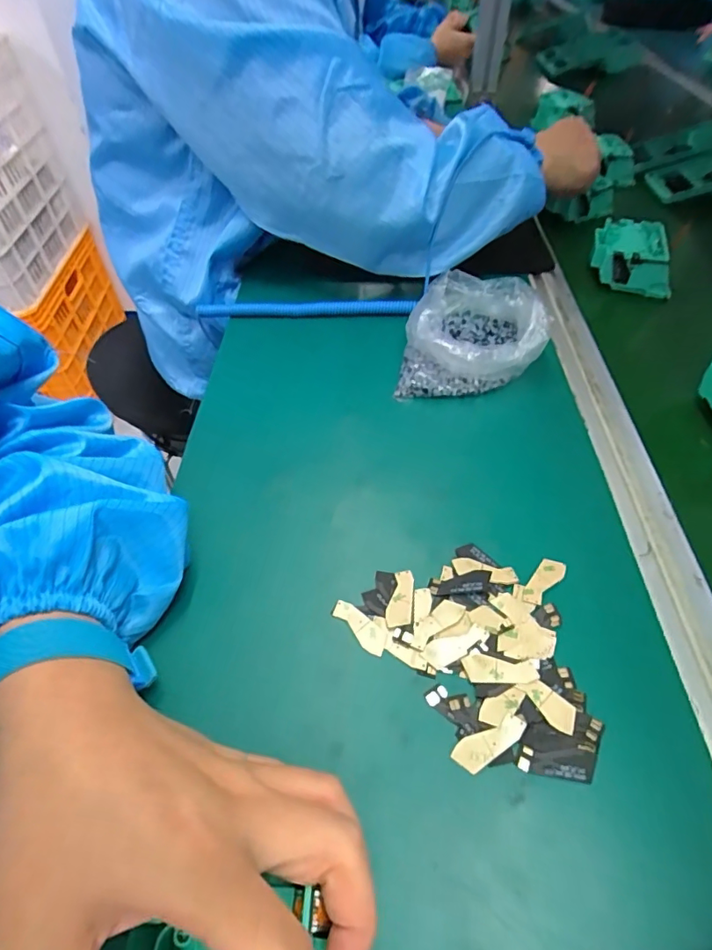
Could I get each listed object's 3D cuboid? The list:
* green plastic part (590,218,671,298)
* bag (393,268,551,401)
[{"bbox_3d":[0.283,-0.225,0.510,0.073,0.036,0.083,7,50,10],"label":"green plastic part"},{"bbox_3d":[0.099,-0.121,0.414,0.115,0.054,0.135,7,55,8],"label":"bag"}]

